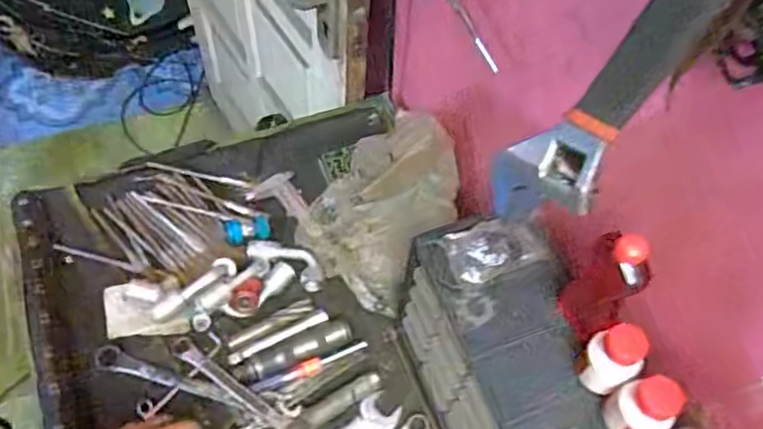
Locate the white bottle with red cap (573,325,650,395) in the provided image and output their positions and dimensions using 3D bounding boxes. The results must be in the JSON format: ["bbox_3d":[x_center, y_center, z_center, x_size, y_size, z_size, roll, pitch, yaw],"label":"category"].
[{"bbox_3d":[0.178,0.114,0.475,0.031,0.066,0.038,-13,61,-12],"label":"white bottle with red cap"}]

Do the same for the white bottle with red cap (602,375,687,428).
[{"bbox_3d":[0.193,0.144,0.454,0.034,0.061,0.039,-21,63,-16],"label":"white bottle with red cap"}]

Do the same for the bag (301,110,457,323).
[{"bbox_3d":[0.002,-0.008,0.741,0.188,0.140,0.182,34,62,15],"label":"bag"}]

